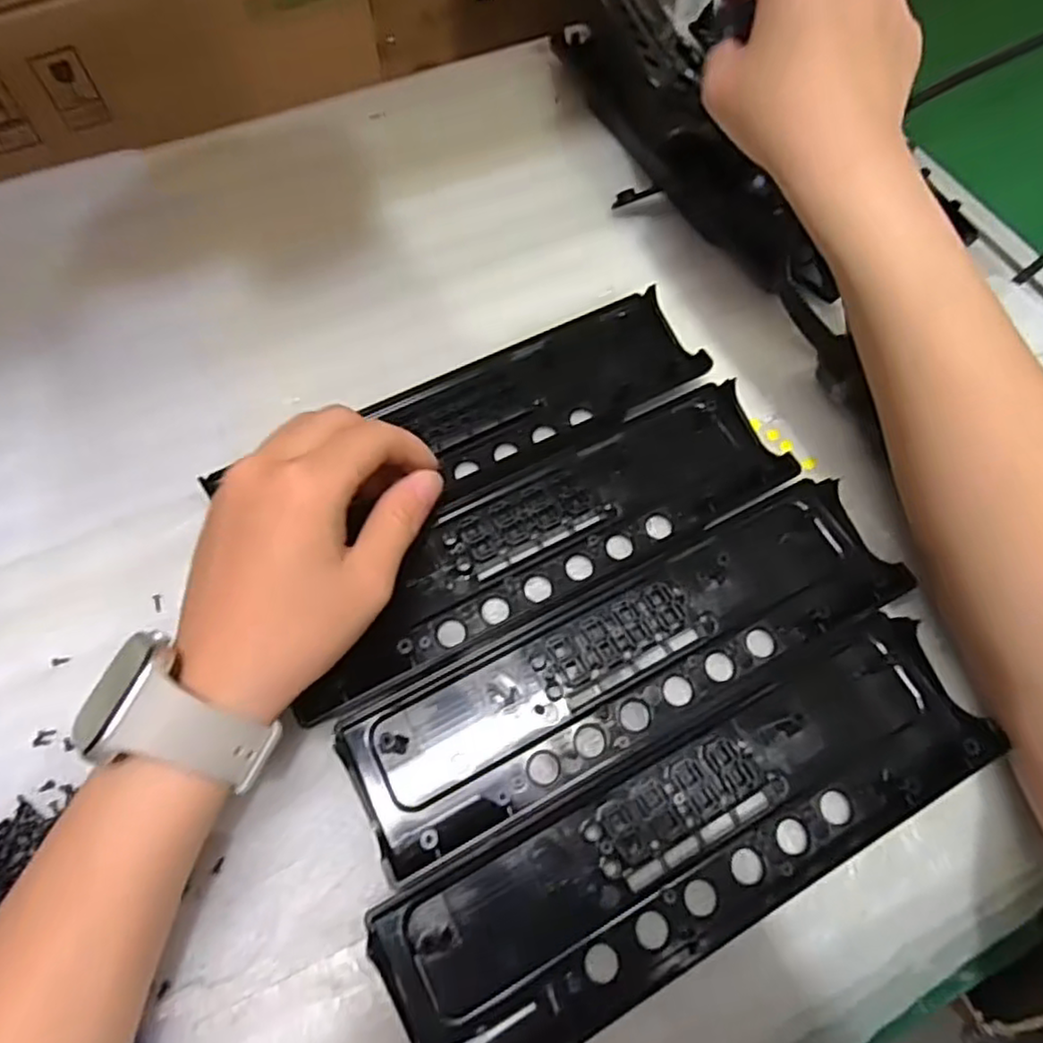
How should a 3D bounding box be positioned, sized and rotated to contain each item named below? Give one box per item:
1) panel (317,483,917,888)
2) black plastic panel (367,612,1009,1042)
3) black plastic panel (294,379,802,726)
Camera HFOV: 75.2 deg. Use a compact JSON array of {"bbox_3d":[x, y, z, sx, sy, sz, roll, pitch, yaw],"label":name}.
[{"bbox_3d":[0.048,0.056,0.287,0.244,0.018,0.066,-25,70,-12],"label":"panel"},{"bbox_3d":[0.070,0.120,0.258,0.244,0.021,0.069,-26,70,-12],"label":"black plastic panel"},{"bbox_3d":[0.009,0.004,0.313,0.238,0.015,0.076,-30,71,-14],"label":"black plastic panel"}]

